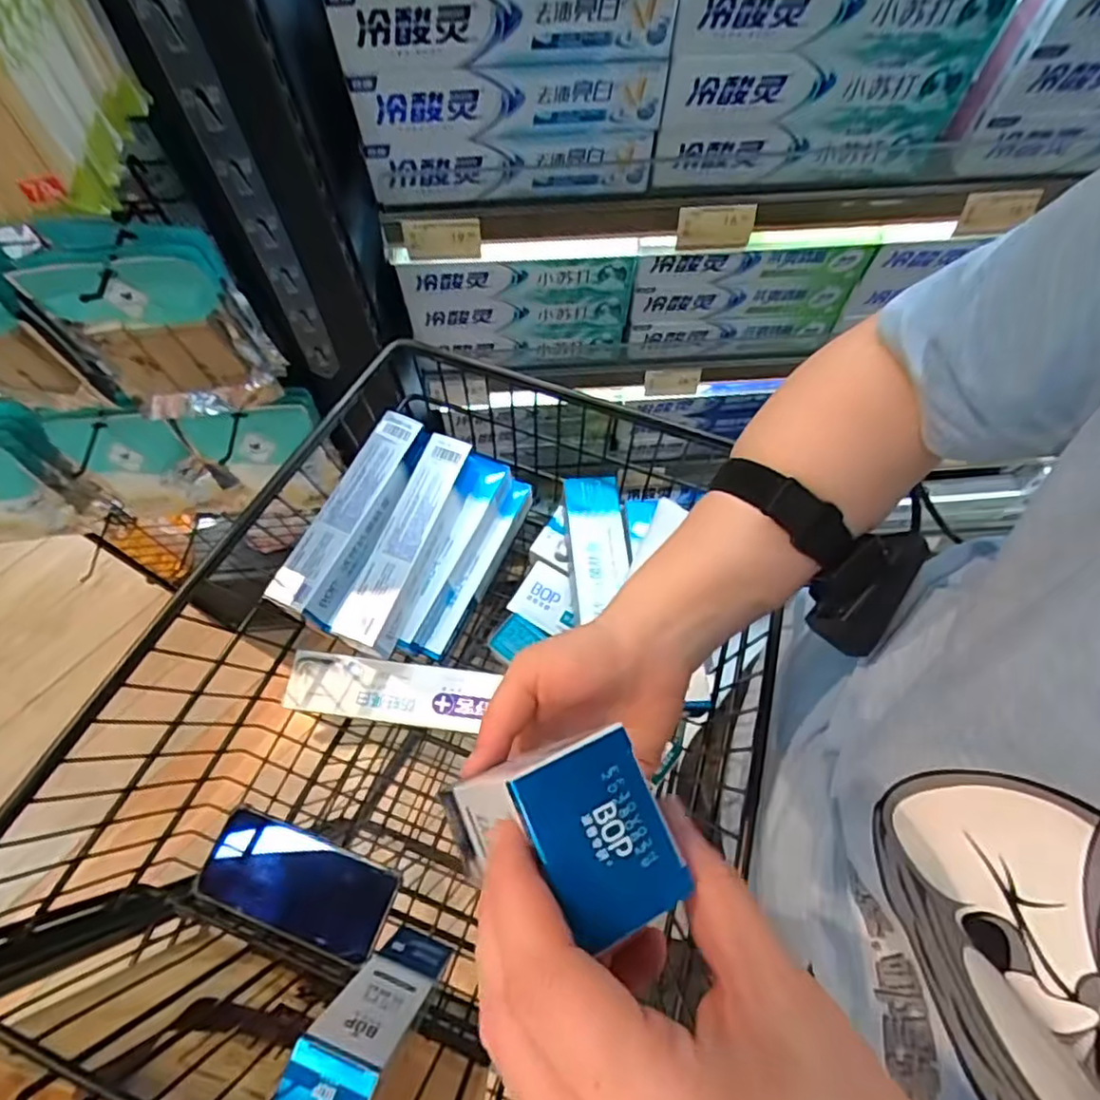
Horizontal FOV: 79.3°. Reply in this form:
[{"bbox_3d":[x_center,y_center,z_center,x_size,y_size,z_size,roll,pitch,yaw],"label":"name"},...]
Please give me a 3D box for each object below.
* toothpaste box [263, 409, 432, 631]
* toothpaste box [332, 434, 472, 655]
[{"bbox_3d":[-0.171,-0.031,0.579,0.047,0.041,0.193,22,69,10],"label":"toothpaste box"},{"bbox_3d":[-0.122,-0.007,0.571,0.043,0.040,0.193,17,68,8],"label":"toothpaste box"}]

